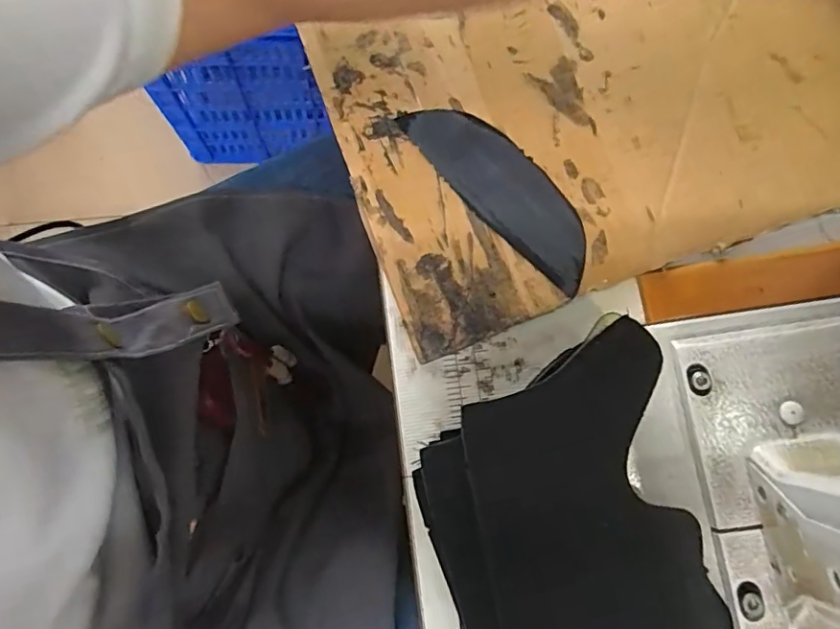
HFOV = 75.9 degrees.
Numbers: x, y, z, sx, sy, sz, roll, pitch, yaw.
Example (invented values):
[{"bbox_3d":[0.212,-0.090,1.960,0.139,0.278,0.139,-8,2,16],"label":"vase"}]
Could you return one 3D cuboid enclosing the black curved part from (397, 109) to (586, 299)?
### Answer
[{"bbox_3d":[0.050,-0.076,0.318,0.049,0.005,0.137,-43,85,-11],"label":"black curved part"}]

